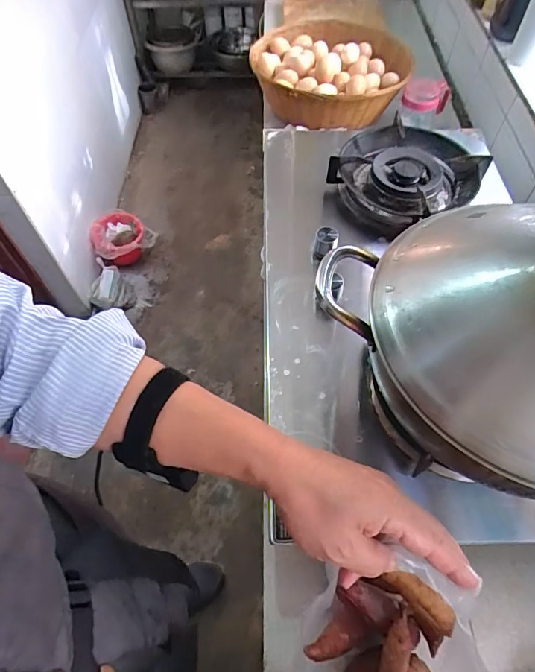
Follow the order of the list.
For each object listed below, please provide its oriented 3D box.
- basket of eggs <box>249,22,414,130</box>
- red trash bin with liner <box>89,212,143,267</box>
[{"bbox_3d":[0.143,-0.608,0.992,0.326,0.128,0.310,0,58,0],"label":"basket of eggs"},{"bbox_3d":[-0.592,-0.380,1.725,0.198,0.138,0.188,-18,60,-10],"label":"red trash bin with liner"}]

